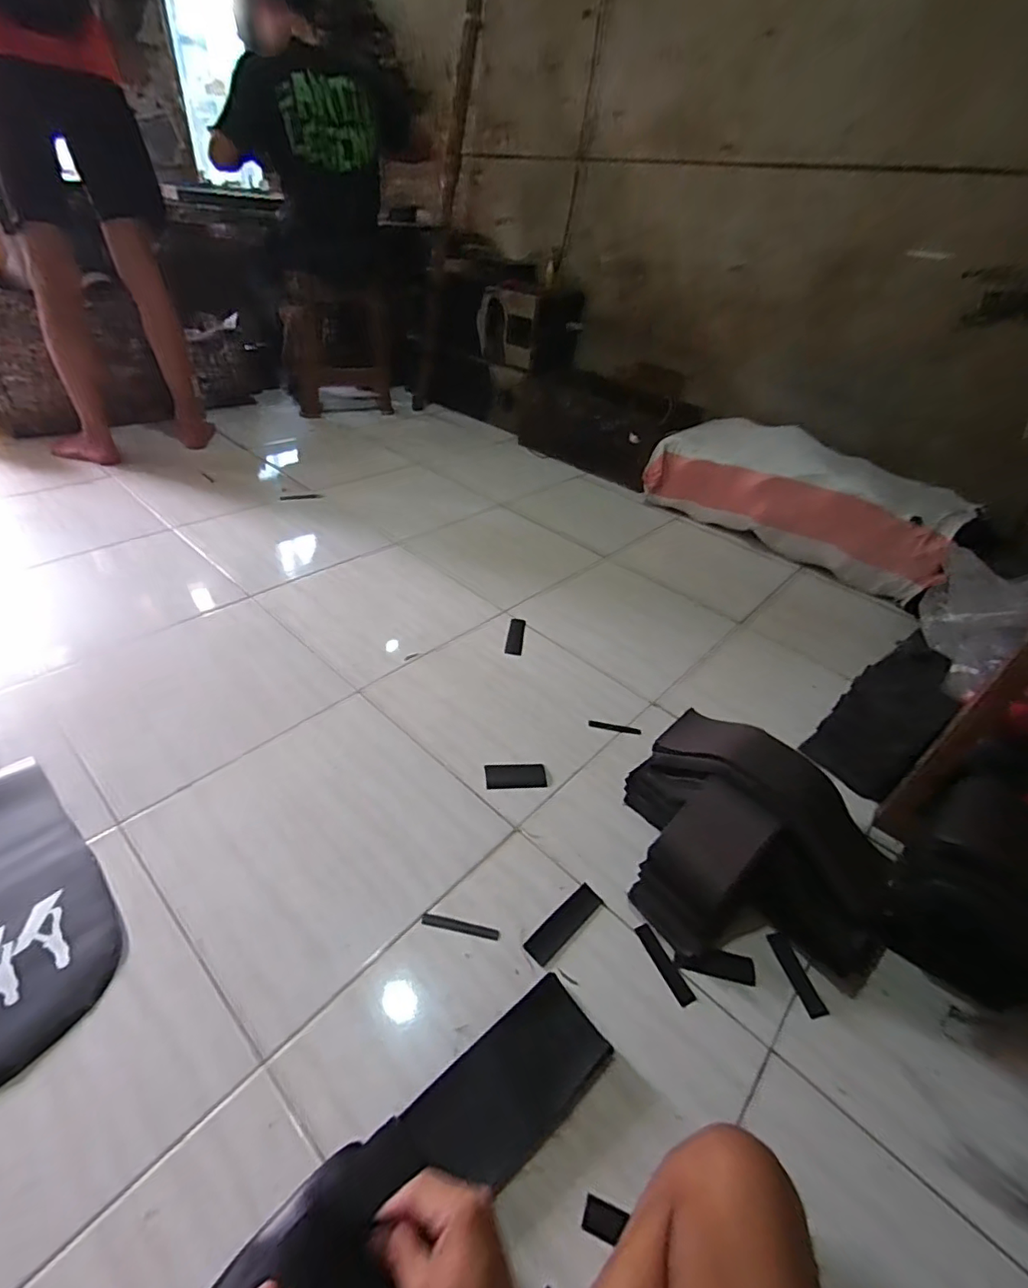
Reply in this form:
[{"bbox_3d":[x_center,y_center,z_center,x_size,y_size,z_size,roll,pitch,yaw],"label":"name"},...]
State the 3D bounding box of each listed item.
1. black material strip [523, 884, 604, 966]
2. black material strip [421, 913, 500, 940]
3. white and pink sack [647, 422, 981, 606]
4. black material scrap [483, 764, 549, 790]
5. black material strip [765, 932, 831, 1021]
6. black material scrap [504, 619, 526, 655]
[{"bbox_3d":[0.068,0.369,0.727,0.121,0.005,0.036,-28,50,-36],"label":"black material strip"},{"bbox_3d":[-0.069,0.366,0.710,0.101,0.004,0.014,10,38,4],"label":"black material strip"},{"bbox_3d":[0.787,-0.411,1.578,0.187,0.287,0.828,-28,50,-35],"label":"white and pink sack"},{"bbox_3d":[0.003,0.218,0.904,0.099,0.005,0.049,-1,39,-10],"label":"black material scrap"},{"bbox_3d":[0.363,0.422,0.703,0.028,0.009,0.099,-4,39,-14],"label":"black material strip"},{"bbox_3d":[0.003,-0.016,1.203,0.038,0.009,0.126,8,38,1],"label":"black material scrap"}]

